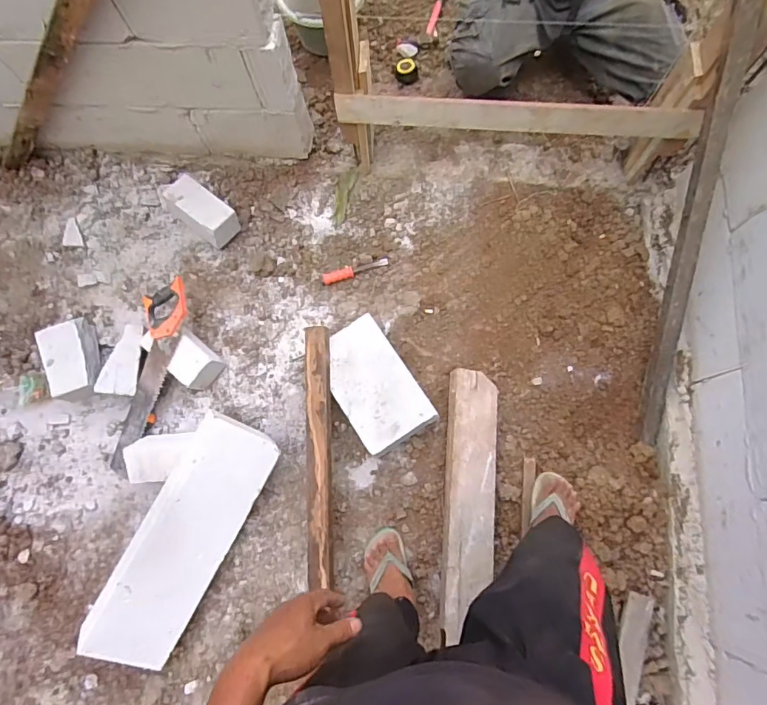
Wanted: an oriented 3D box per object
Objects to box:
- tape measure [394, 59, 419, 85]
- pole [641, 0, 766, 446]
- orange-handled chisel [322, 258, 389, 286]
[{"bbox_3d":[0.070,-0.866,1.507,0.067,0.029,0.076,-9,78,1],"label":"tape measure"},{"bbox_3d":[0.688,-0.251,1.092,0.041,0.067,1.026,-2,116,0],"label":"pole"},{"bbox_3d":[-0.084,-0.242,1.431,0.196,0.025,0.037,-18,78,-1],"label":"orange-handled chisel"}]

